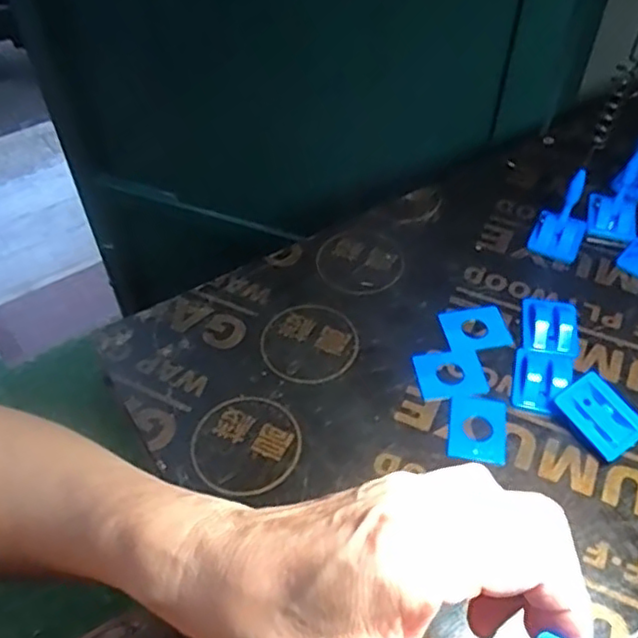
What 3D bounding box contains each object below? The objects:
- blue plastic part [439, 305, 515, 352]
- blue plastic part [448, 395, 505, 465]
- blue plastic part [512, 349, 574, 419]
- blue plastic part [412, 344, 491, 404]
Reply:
[{"bbox_3d":[0.103,0.006,0.429,0.043,0.004,0.032,-9,50,-9],"label":"blue plastic part"},{"bbox_3d":[0.093,0.063,0.382,0.033,0.004,0.041,10,50,8],"label":"blue plastic part"},{"bbox_3d":[0.136,0.037,0.398,0.033,0.010,0.044,14,50,11],"label":"blue plastic part"},{"bbox_3d":[0.083,0.033,0.408,0.042,0.004,0.036,-8,50,-8],"label":"blue plastic part"}]

